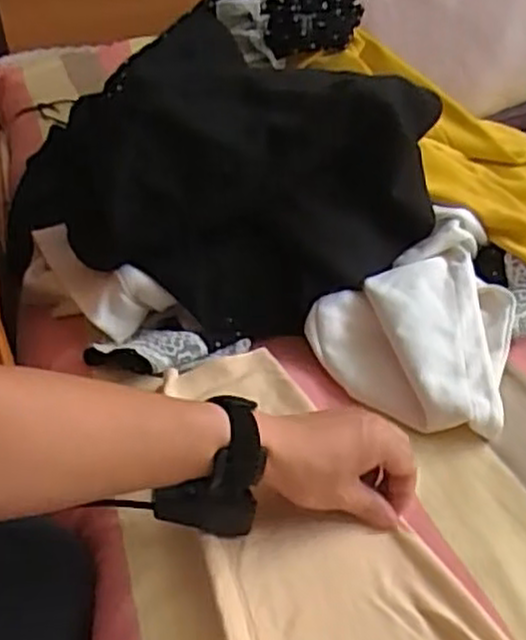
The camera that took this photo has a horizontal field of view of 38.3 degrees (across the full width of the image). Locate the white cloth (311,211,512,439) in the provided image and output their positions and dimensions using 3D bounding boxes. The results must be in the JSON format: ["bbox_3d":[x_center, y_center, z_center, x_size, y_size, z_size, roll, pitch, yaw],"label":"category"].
[{"bbox_3d":[0.145,-0.007,0.737,0.186,0.067,0.263,7,36,17],"label":"white cloth"}]

